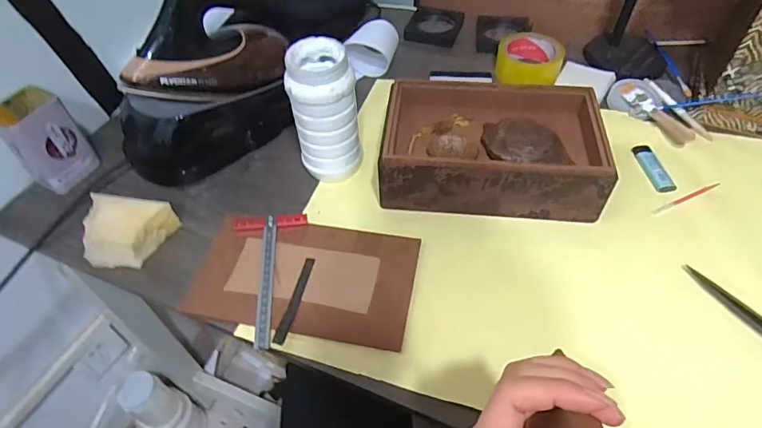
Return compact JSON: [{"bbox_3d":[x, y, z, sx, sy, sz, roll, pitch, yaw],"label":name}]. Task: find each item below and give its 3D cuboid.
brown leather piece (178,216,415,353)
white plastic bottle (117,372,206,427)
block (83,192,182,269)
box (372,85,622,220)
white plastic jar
[{"bbox_3d":[-0.081,0.067,0.526,0.232,0.009,0.138,9,51,4],"label":"brown leather piece"},{"bbox_3d":[-0.456,0.433,1.007,0.082,0.271,0.106,17,53,16],"label":"white plastic bottle"},{"bbox_3d":[-0.298,0.021,0.548,0.093,0.051,0.076,5,51,6],"label":"block"},{"bbox_3d":[0.136,-0.087,0.595,0.257,0.074,0.165,4,51,5],"label":"box"},{"bbox_3d":[-0.067,-0.122,0.574,0.074,0.168,0.073,-1,51,1],"label":"white plastic jar"}]

